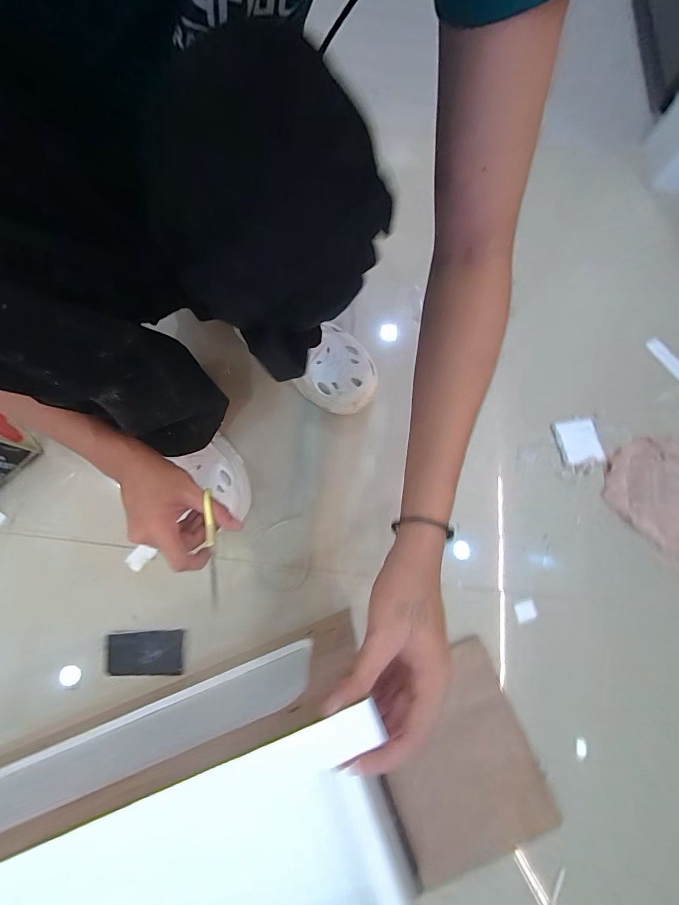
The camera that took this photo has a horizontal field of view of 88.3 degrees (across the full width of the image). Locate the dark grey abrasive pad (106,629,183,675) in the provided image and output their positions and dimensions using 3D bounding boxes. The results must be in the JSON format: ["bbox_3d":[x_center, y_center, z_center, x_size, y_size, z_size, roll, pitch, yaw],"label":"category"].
[{"bbox_3d":[-0.252,0.259,0.452,0.100,0.008,0.050,-2,75,0],"label":"dark grey abrasive pad"}]

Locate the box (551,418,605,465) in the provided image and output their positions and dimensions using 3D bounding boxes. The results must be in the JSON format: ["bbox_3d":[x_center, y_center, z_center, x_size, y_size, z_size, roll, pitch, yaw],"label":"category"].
[{"bbox_3d":[0.344,-0.017,0.507,0.055,0.012,0.066,-6,75,-1],"label":"box"}]

